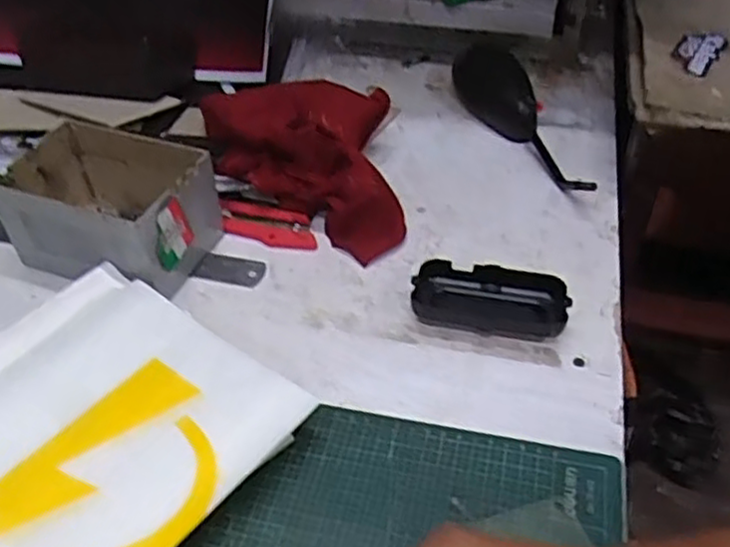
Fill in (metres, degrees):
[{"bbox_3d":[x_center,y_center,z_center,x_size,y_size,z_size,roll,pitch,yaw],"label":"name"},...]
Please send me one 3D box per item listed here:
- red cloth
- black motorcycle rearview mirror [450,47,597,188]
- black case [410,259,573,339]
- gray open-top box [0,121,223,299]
[{"bbox_3d":[-0.058,-0.102,0.634,0.167,0.066,0.191,-4,43,-3],"label":"red cloth"},{"bbox_3d":[0.151,-0.149,0.701,0.062,0.032,0.260,-9,44,-9],"label":"black motorcycle rearview mirror"},{"bbox_3d":[0.091,0.022,0.534,0.107,0.030,0.051,9,44,10],"label":"black case"},{"bbox_3d":[-0.203,-0.052,0.577,0.147,0.080,0.101,15,46,16],"label":"gray open-top box"}]

